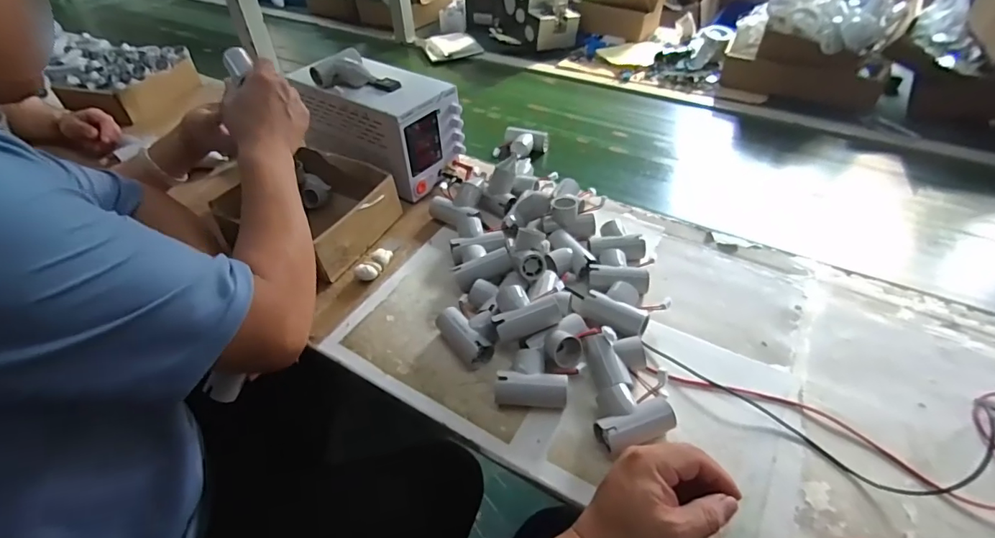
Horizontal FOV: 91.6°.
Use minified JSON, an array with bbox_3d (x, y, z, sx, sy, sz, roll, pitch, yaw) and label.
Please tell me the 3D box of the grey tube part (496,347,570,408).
[{"bbox_3d":[0.035,0.128,0.503,0.073,0.034,0.029,2,44,4],"label":"grey tube part"}]

